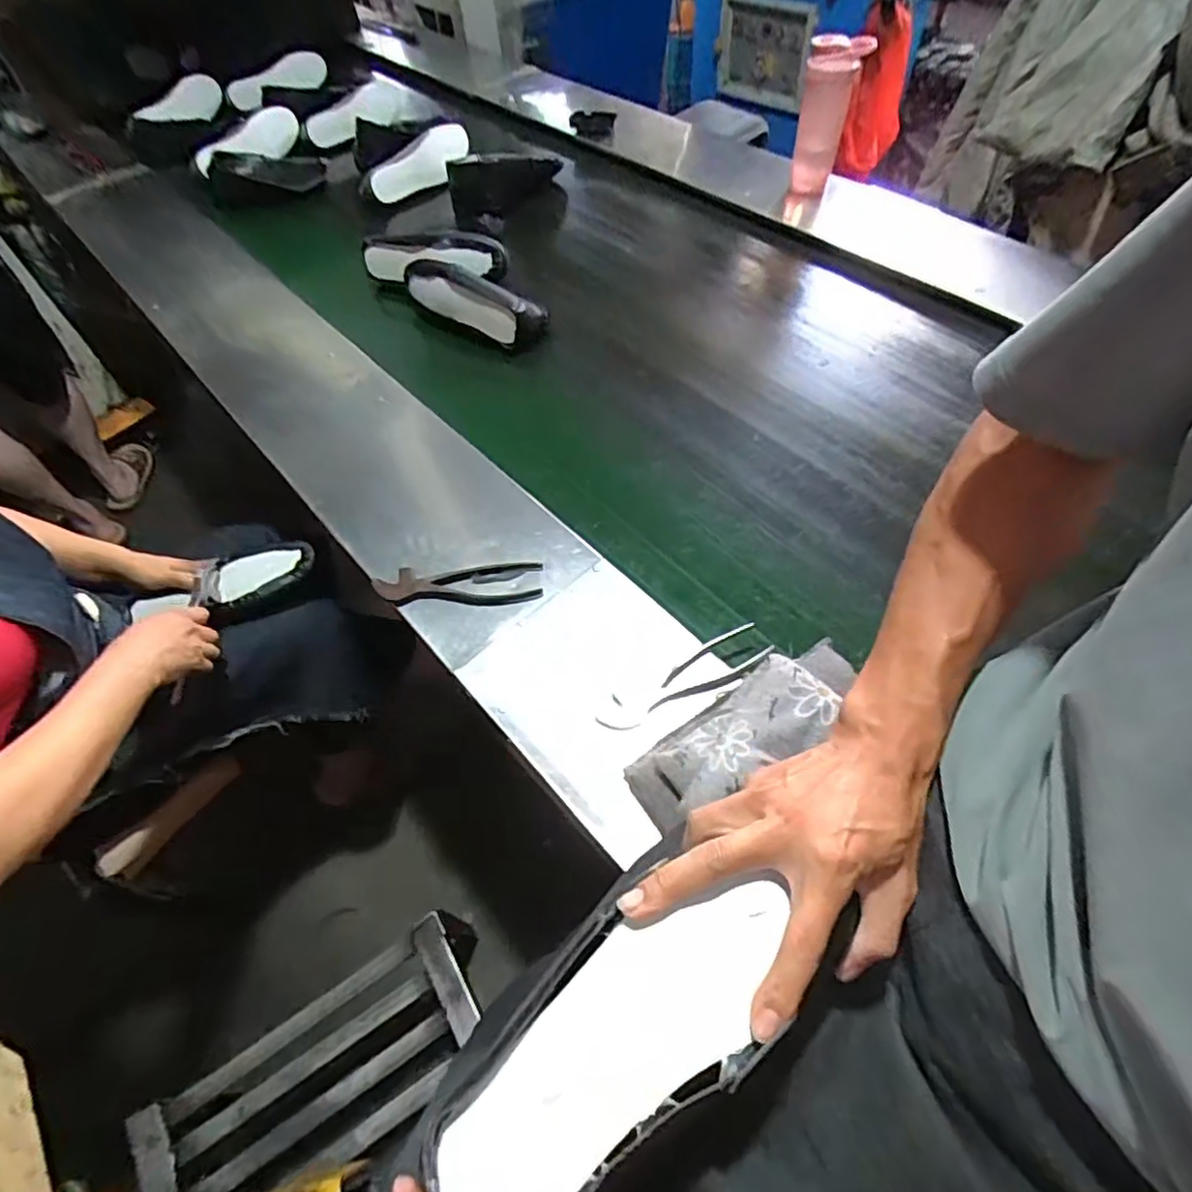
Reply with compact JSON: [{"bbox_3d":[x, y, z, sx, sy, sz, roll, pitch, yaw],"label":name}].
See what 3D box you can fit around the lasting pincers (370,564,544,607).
[{"bbox_3d":[-0.160,-0.012,0.740,0.191,0.015,0.056,-1,57,0],"label":"lasting pincers"}]

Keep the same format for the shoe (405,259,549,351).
[{"bbox_3d":[-0.209,-0.481,1.022,0.255,0.074,0.084,25,60,16],"label":"shoe"}]

